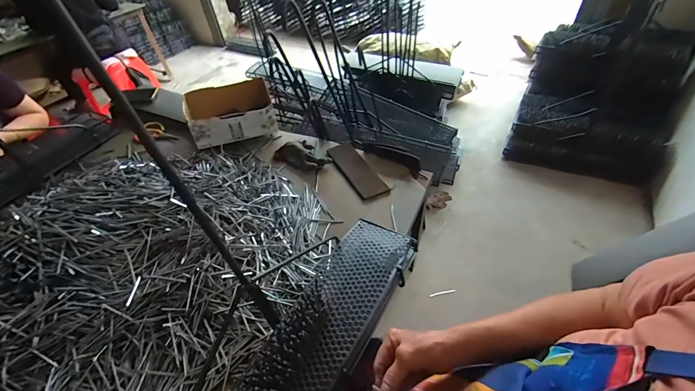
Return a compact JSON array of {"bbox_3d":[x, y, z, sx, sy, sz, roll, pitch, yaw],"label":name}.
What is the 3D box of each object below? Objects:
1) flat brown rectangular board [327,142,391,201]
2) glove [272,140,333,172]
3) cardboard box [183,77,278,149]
[{"bbox_3d":[0.029,-0.077,0.937,0.087,0.020,0.257,-25,48,-17],"label":"flat brown rectangular board"},{"bbox_3d":[-0.140,-0.128,0.978,0.187,0.037,0.102,22,52,25],"label":"glove"},{"bbox_3d":[-0.396,-0.278,1.053,0.264,0.127,0.175,-18,47,-11],"label":"cardboard box"}]

